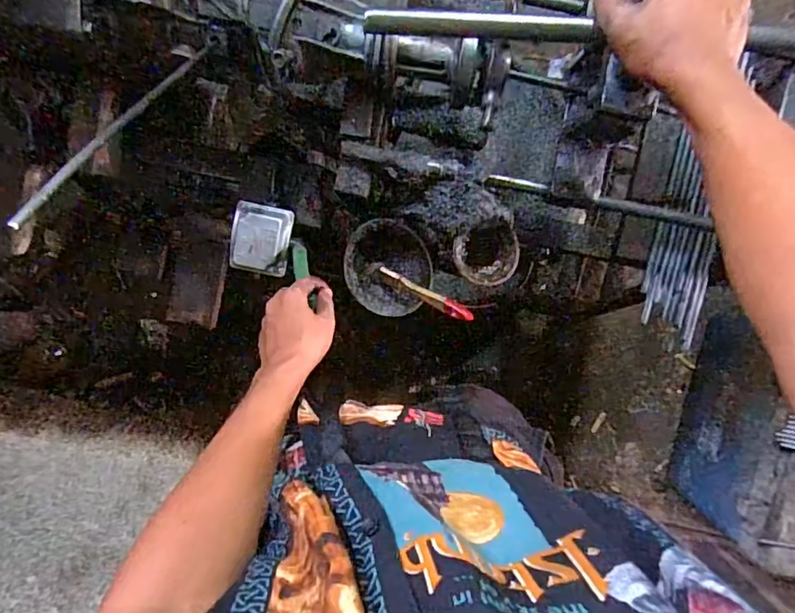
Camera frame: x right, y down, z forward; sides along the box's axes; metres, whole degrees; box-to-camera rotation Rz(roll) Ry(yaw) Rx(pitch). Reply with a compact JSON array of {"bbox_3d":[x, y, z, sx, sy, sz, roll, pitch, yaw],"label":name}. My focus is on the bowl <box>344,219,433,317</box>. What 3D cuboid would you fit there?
[{"bbox_3d":[-0.011,-0.051,0.694,0.111,0.036,0.125,-12,93,0],"label":"bowl"}]

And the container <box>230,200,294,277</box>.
[{"bbox_3d":[-0.174,-0.086,0.664,0.070,0.041,0.088,11,92,-2],"label":"container"}]

